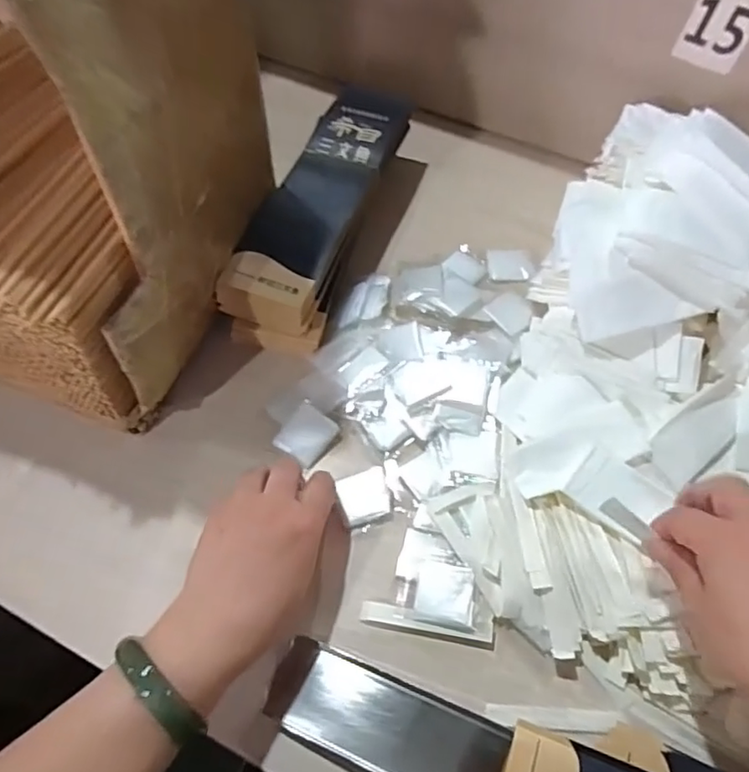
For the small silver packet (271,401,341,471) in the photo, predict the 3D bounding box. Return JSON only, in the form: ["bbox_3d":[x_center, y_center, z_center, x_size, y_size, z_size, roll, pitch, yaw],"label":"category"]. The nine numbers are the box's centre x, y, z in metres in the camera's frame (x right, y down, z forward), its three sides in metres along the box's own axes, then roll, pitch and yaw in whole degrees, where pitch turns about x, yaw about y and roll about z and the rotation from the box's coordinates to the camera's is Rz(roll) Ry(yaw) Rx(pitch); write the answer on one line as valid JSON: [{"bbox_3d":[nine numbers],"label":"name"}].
[{"bbox_3d":[-0.056,0.039,0.485,0.038,0.005,0.045,35,68,20],"label":"small silver packet"}]

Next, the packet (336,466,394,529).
[{"bbox_3d":[-0.007,0.086,0.458,0.037,0.004,0.042,-12,65,-4],"label":"packet"}]

